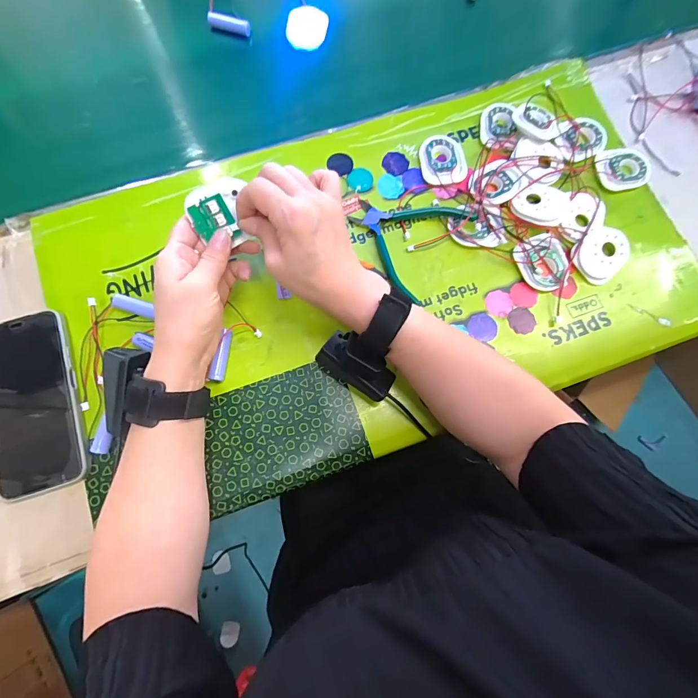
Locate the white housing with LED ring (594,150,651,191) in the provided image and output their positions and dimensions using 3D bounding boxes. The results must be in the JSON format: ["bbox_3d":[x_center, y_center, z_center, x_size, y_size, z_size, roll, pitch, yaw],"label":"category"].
[{"bbox_3d":[0.304,-0.197,0.407,0.061,0.014,0.050,-15,78,-5],"label":"white housing with LED ring"}]

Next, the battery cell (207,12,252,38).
[{"bbox_3d":[-0.147,-0.400,0.456,0.051,0.016,0.013,16,78,2],"label":"battery cell"}]

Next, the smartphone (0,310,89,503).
[{"bbox_3d":[-0.287,0.048,0.337,0.077,0.014,0.160,-16,78,-5],"label":"smartphone"}]

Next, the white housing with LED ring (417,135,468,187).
[{"bbox_3d":[0.103,-0.203,0.400,0.048,0.013,0.066,-12,78,-4],"label":"white housing with LED ring"}]

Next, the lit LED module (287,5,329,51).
[{"bbox_3d":[-0.052,-0.399,0.463,0.050,0.014,0.054,8,77,1],"label":"lit LED module"}]

